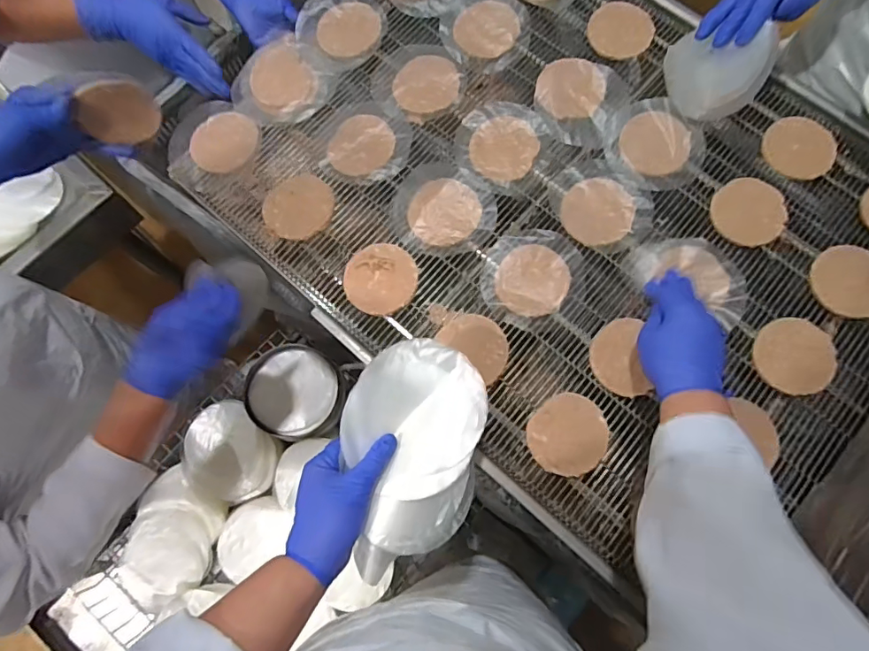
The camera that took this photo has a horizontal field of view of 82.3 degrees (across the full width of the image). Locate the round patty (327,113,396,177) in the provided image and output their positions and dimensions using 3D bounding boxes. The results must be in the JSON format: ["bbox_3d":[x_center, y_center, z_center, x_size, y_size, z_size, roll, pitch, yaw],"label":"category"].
[{"bbox_3d":[-0.090,-0.226,0.620,0.077,0.004,0.085,18,77,6],"label":"round patty"}]

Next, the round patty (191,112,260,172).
[{"bbox_3d":[-0.264,-0.231,0.625,0.084,0.010,0.071,-37,78,-8],"label":"round patty"}]

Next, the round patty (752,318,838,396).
[{"bbox_3d":[0.398,0.033,0.547,0.085,0.006,0.083,0,75,1],"label":"round patty"}]

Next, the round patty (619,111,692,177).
[{"bbox_3d":[0.273,-0.228,0.616,0.085,0.007,0.082,0,75,1],"label":"round patty"}]

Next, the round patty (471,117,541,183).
[{"bbox_3d":[0.087,-0.222,0.617,0.079,0.004,0.088,23,77,7],"label":"round patty"}]

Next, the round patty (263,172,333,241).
[{"bbox_3d":[-0.165,-0.144,0.604,0.082,0.006,0.076,0,75,1],"label":"round patty"}]

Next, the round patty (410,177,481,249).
[{"bbox_3d":[0.012,-0.135,0.595,0.081,0.005,0.084,0,75,1],"label":"round patty"}]

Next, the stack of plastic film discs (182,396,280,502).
[{"bbox_3d":[-0.325,0.199,0.779,0.152,0.035,0.125,42,80,7],"label":"stack of plastic film discs"}]

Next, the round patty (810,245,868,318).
[{"bbox_3d":[0.474,-0.050,0.564,0.081,0.008,0.083,0,75,1],"label":"round patty"}]

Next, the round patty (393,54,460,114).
[{"bbox_3d":[-0.010,-0.315,0.647,0.082,0.004,0.087,0,75,1],"label":"round patty"}]

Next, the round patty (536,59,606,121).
[{"bbox_3d":[0.174,-0.301,0.634,0.083,0.014,0.086,0,75,1],"label":"round patty"}]

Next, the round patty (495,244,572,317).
[{"bbox_3d":[0.113,-0.052,0.575,0.080,0.006,0.085,0,75,1],"label":"round patty"}]

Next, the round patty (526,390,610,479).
[{"bbox_3d":[0.142,0.117,0.528,0.080,0.013,0.083,0,75,1],"label":"round patty"}]

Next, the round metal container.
[{"bbox_3d":[-0.226,0.111,0.810,0.128,0.085,0.139,0,78,-2],"label":"round metal container"}]

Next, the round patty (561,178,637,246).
[{"bbox_3d":[0.196,-0.137,0.596,0.082,0.004,0.085,0,75,1],"label":"round patty"}]

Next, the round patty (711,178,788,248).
[{"bbox_3d":[0.375,-0.136,0.590,0.082,0.005,0.083,0,75,1],"label":"round patty"}]

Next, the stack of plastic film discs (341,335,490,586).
[{"bbox_3d":[-0.023,0.116,0.451,0.123,0.024,0.203,10,76,4],"label":"stack of plastic film discs"}]

